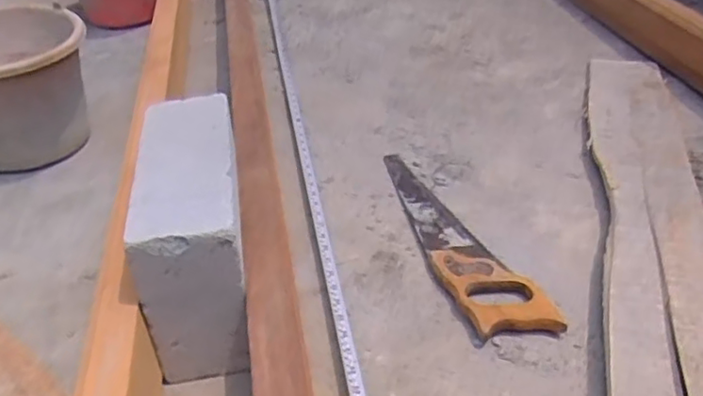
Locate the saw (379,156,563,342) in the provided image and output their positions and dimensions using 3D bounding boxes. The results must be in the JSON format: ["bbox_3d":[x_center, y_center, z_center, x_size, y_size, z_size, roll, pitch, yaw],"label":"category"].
[{"bbox_3d":[0.127,0.043,0.847,0.098,0.030,0.406,-13,38,-16],"label":"saw"}]

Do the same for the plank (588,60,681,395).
[{"bbox_3d":[0.386,-0.021,0.890,0.069,0.016,0.911,4,34,17],"label":"plank"}]

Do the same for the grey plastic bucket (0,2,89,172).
[{"bbox_3d":[-0.532,-0.174,0.992,0.214,0.182,0.207,-20,40,-24],"label":"grey plastic bucket"}]

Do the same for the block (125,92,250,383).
[{"bbox_3d":[-0.174,0.040,0.713,0.102,0.210,0.268,-8,37,-7],"label":"block"}]

